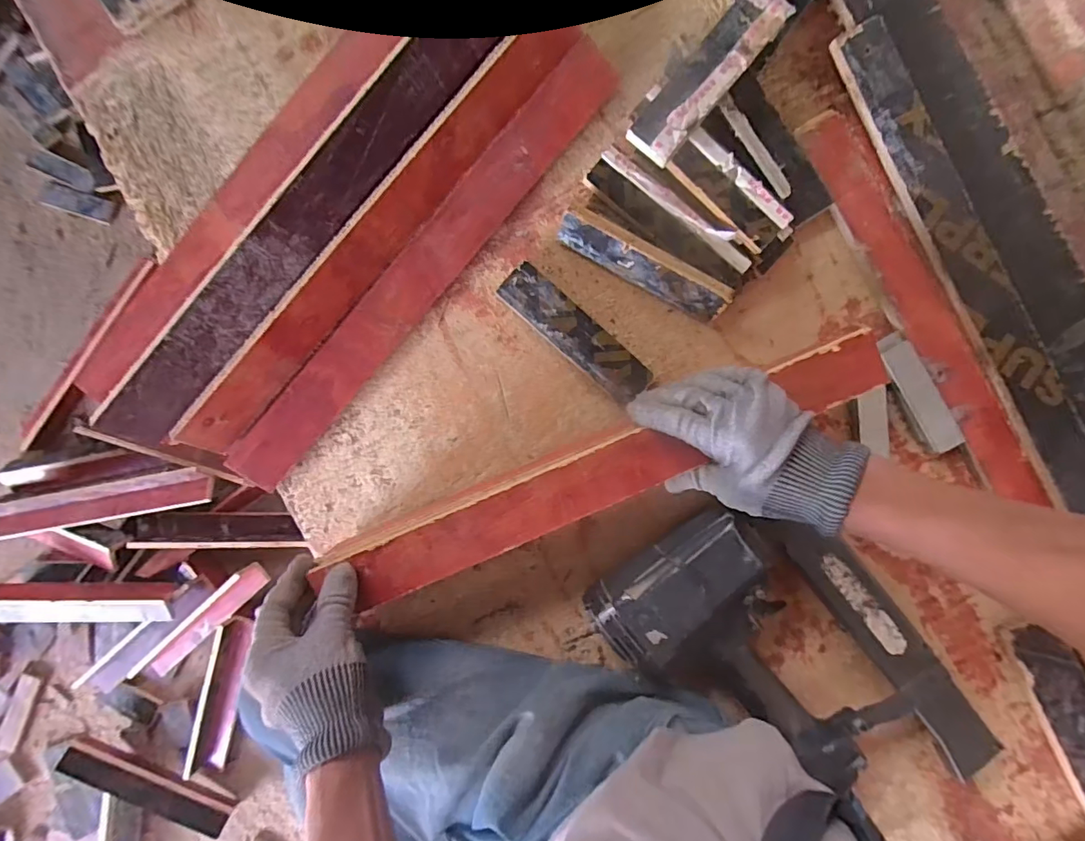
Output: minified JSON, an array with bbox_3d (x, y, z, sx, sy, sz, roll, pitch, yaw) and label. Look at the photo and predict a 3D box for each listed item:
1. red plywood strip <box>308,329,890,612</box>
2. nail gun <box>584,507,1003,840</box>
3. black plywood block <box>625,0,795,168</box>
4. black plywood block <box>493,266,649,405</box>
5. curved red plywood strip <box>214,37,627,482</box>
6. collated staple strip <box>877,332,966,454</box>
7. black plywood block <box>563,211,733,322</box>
[{"bbox_3d":[0.048,0.042,0.416,0.485,0.020,0.058,-23,91,2],"label":"red plywood strip"},{"bbox_3d":[0.230,0.201,0.437,0.351,0.074,0.200,40,93,0],"label":"nail gun"},{"bbox_3d":[0.136,-0.287,0.410,0.042,0.014,0.163,40,90,2],"label":"black plywood block"},{"bbox_3d":[0.030,-0.080,0.464,0.158,0.019,0.041,42,90,2],"label":"black plywood block"},{"bbox_3d":[-0.111,-0.133,0.464,0.053,0.015,0.499,39,95,-29],"label":"curved red plywood strip"},{"bbox_3d":[0.343,-0.026,0.457,0.030,0.011,0.113,-30,89,1],"label":"collated staple strip"},{"bbox_3d":[0.090,-0.138,0.446,0.159,0.043,0.014,30,66,3],"label":"black plywood block"}]

